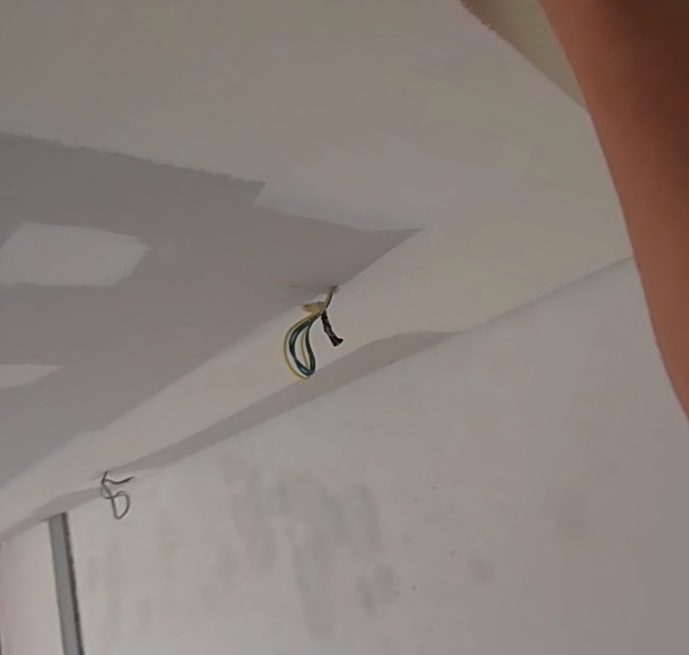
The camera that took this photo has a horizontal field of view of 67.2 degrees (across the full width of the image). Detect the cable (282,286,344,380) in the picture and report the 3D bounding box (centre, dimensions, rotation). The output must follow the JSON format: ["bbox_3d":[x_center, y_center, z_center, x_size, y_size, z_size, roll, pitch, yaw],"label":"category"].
[{"bbox_3d":[-0.034,0.009,0.589,0.062,0.094,0.075,0,-21,0],"label":"cable"}]

